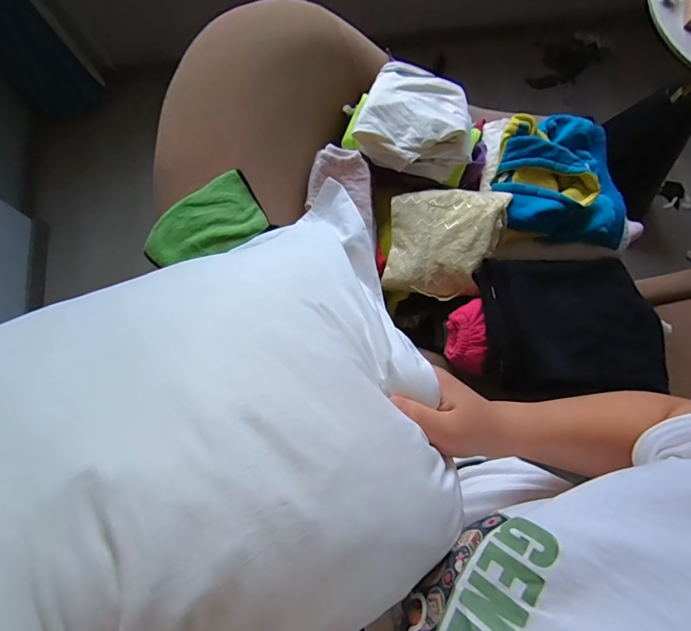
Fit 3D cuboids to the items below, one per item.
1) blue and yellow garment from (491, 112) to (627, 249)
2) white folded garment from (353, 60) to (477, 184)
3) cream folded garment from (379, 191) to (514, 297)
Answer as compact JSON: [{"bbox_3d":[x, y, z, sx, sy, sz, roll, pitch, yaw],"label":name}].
[{"bbox_3d":[0.441,-0.293,0.826,0.272,0.107,0.281,6,74,2],"label":"blue and yellow garment"},{"bbox_3d":[0.154,-0.405,0.839,0.230,0.081,0.229,16,74,5],"label":"white folded garment"},{"bbox_3d":[0.193,-0.149,0.804,0.218,0.050,0.217,8,87,20],"label":"cream folded garment"}]

